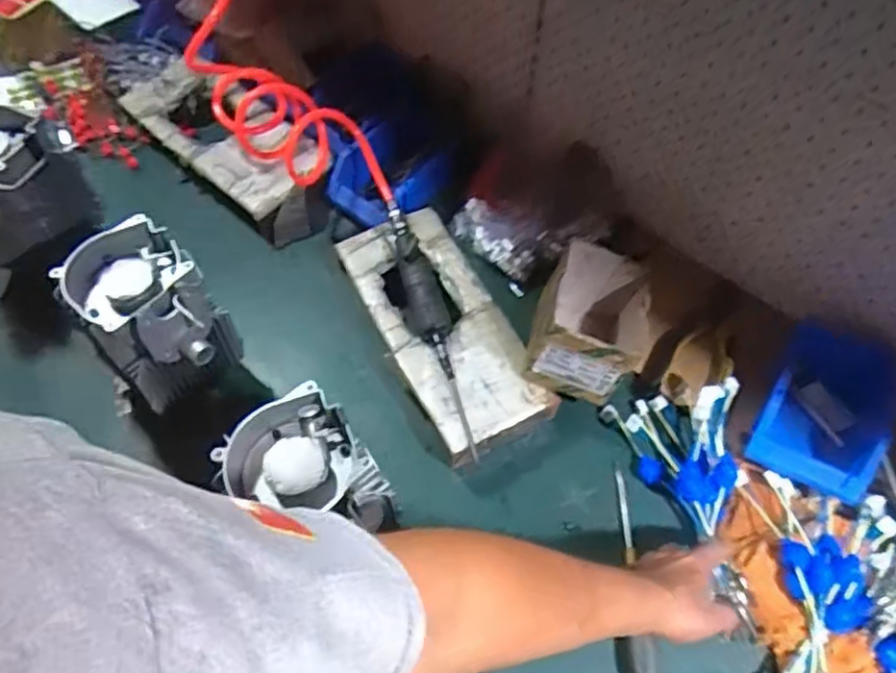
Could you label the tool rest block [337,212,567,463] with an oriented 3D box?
[{"bbox_3d":[-0.012,-0.010,0.810,0.143,0.064,0.335,-22,62,-15],"label":"tool rest block"}]

